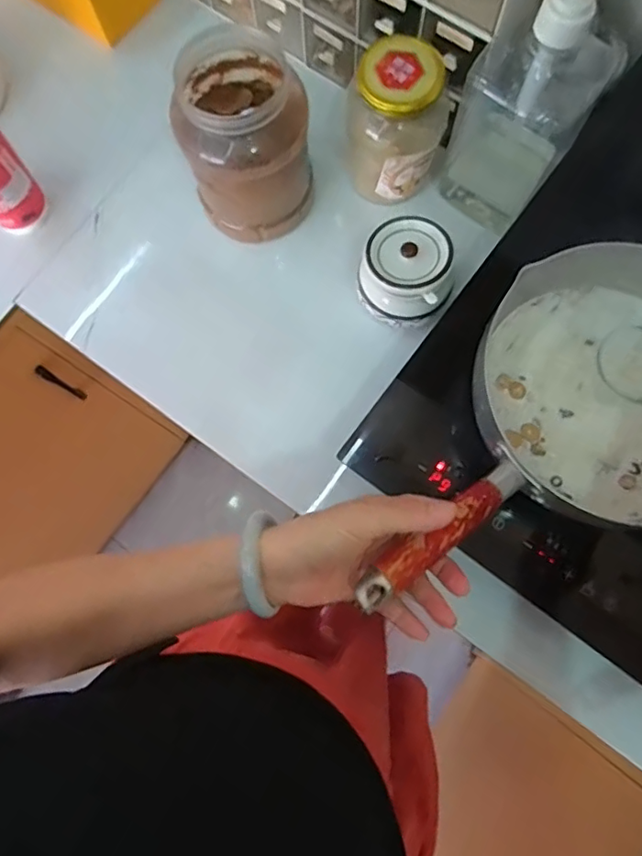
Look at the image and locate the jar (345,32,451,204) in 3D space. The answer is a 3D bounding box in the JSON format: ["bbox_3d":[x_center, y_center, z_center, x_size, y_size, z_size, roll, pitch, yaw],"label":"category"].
[{"bbox_3d":[0.078,-0.318,0.573,0.099,0.126,0.091,0,77,2],"label":"jar"}]

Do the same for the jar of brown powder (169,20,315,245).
[{"bbox_3d":[-0.082,-0.301,0.573,0.121,0.174,0.139,-19,77,-3],"label":"jar of brown powder"}]

